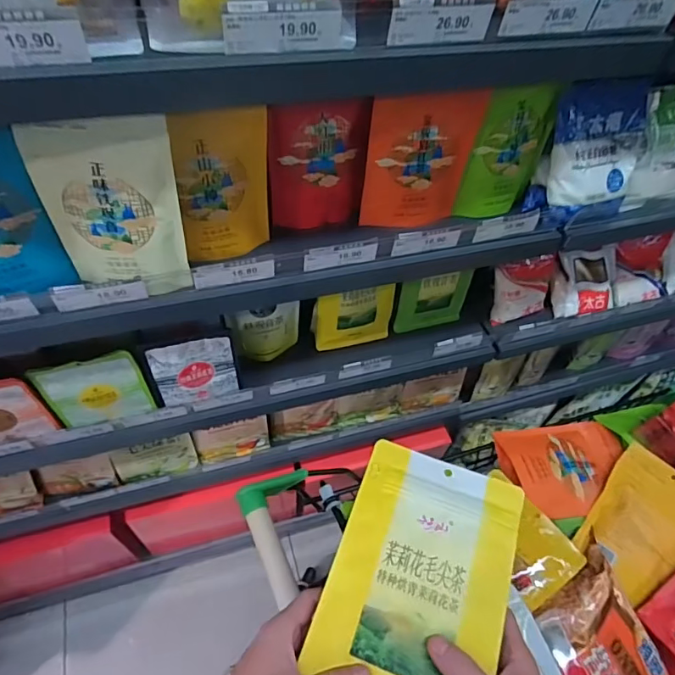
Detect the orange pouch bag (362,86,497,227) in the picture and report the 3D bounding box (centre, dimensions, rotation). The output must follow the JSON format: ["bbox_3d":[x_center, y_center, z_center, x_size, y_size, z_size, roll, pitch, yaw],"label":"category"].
[{"bbox_3d":[0.116,-0.232,0.656,0.157,0.177,0.031,-9,54,-12],"label":"orange pouch bag"}]

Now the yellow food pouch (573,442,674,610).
[{"bbox_3d":[0.445,0.269,0.712,0.207,0.040,0.135,-35,63,-27],"label":"yellow food pouch"}]

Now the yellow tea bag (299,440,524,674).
[{"bbox_3d":[0.068,0.211,0.417,0.145,0.019,0.235,19,53,9],"label":"yellow tea bag"}]

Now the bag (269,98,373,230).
[{"bbox_3d":[-0.025,-0.226,0.652,0.127,0.157,0.041,-7,54,-11],"label":"bag"}]

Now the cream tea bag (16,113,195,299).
[{"bbox_3d":[-0.240,-0.133,0.534,0.135,0.193,0.050,-4,53,-9],"label":"cream tea bag"}]

